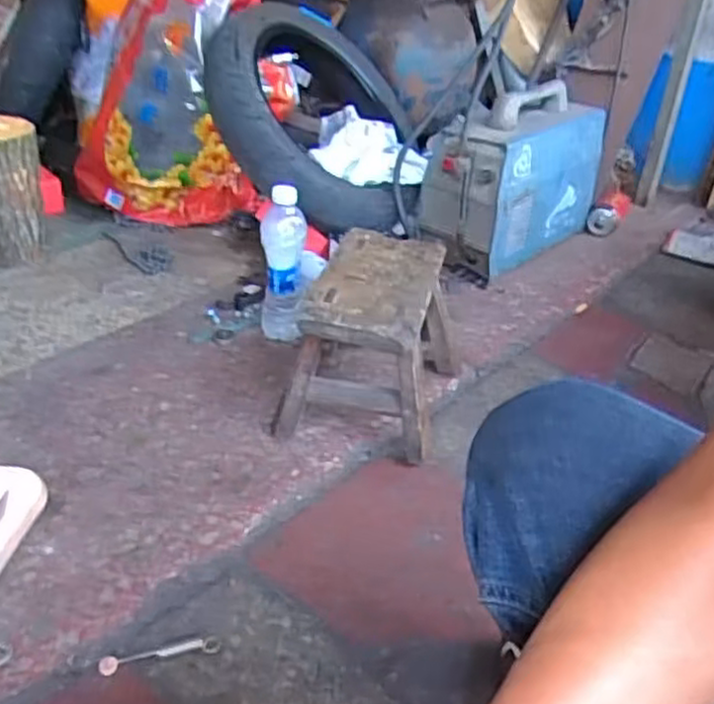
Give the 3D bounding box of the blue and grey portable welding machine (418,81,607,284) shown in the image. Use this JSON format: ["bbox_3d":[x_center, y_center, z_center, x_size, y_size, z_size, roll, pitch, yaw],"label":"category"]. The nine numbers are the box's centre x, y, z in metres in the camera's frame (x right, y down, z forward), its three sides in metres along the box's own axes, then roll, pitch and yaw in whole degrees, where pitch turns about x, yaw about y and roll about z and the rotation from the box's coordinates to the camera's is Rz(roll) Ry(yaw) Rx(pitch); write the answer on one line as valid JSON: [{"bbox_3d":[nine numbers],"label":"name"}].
[{"bbox_3d":[0.301,-0.329,1.391,0.167,0.265,0.401,31,41,33],"label":"blue and grey portable welding machine"}]

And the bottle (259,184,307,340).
[{"bbox_3d":[-0.107,-0.124,1.076,0.065,0.222,0.076,2,33,-6],"label":"bottle"}]

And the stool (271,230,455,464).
[{"bbox_3d":[0.025,-0.013,0.946,0.184,0.190,0.259,13,34,11],"label":"stool"}]

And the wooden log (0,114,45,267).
[{"bbox_3d":[-0.577,-0.260,1.227,0.117,0.221,0.096,-8,36,-20],"label":"wooden log"}]

